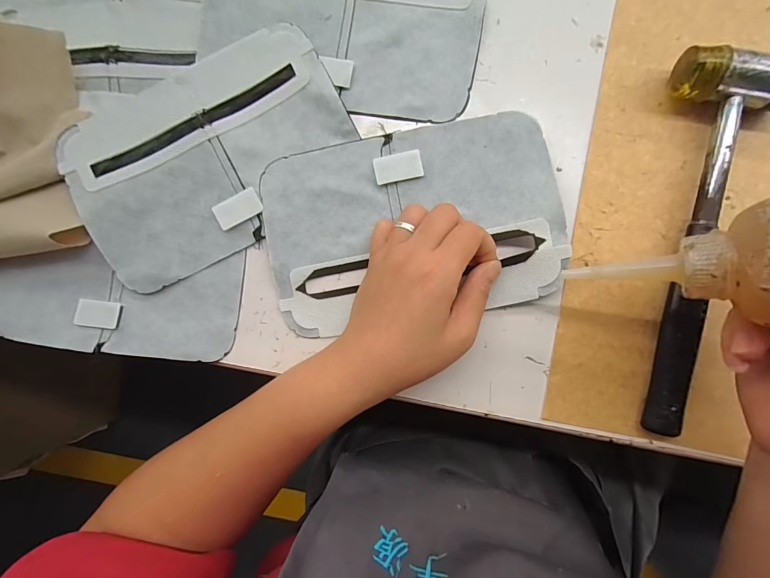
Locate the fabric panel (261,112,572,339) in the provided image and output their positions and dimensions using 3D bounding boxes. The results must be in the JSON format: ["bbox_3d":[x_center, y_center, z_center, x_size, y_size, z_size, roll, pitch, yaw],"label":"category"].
[{"bbox_3d":[0.015,-0.045,0.251,0.193,0.011,0.126,-11,85,7],"label":"fabric panel"}]

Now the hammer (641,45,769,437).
[{"bbox_3d":[0.208,-0.025,0.228,0.067,0.026,0.232,4,92,5],"label":"hammer"}]

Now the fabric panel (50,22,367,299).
[{"bbox_3d":[-0.122,-0.094,0.255,0.190,0.013,0.133,-27,89,5],"label":"fabric panel"}]

